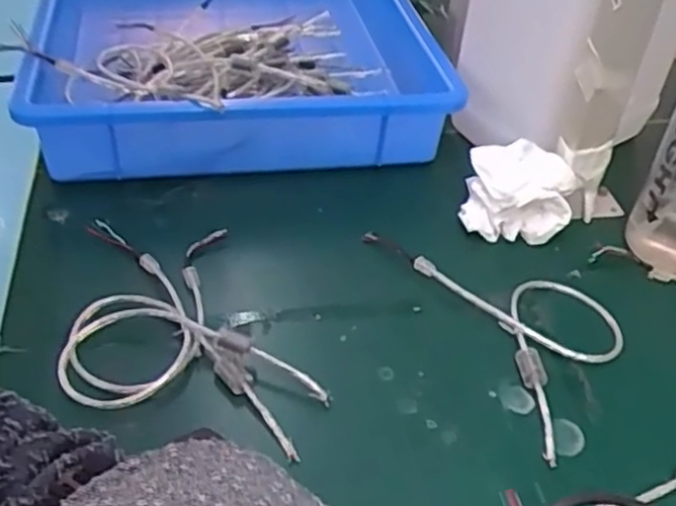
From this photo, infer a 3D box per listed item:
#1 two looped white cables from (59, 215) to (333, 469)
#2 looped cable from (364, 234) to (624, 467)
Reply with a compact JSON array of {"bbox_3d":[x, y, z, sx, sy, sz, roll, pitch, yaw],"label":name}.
[{"bbox_3d":[-0.117,0.054,0.486,0.142,0.023,0.231,-20,47,-22],"label":"two looped white cables"},{"bbox_3d":[0.132,0.035,0.529,0.125,0.014,0.219,-19,47,-22],"label":"looped cable"}]

